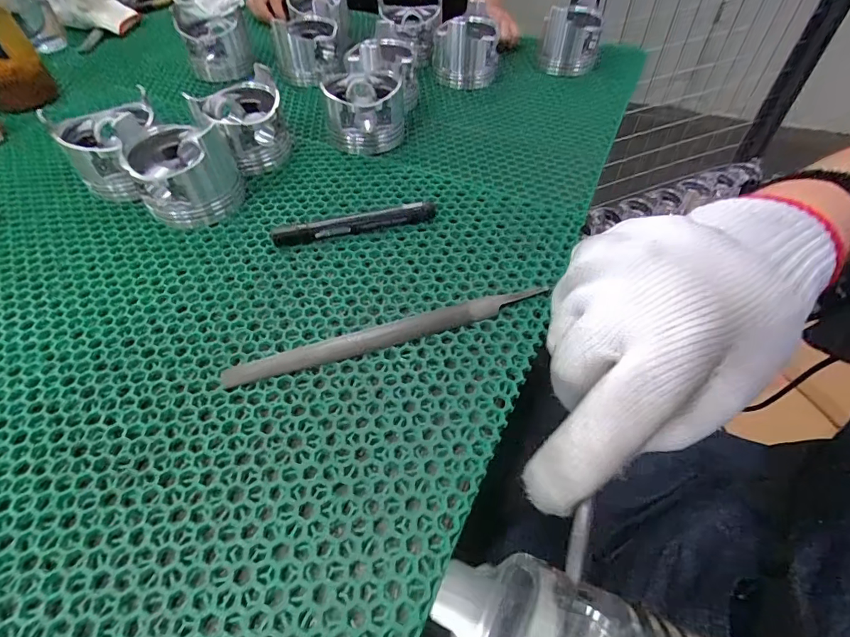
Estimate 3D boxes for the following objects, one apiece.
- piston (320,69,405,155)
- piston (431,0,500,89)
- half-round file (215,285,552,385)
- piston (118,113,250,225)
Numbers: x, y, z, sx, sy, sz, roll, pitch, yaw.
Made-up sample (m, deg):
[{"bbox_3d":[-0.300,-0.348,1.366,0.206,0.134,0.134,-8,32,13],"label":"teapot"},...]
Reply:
[{"bbox_3d":[-0.065,-0.226,0.479,0.082,0.056,0.083,-7,52,-5],"label":"piston"},{"bbox_3d":[0.053,-0.364,0.587,0.083,0.067,0.092,1,52,1],"label":"piston"},{"bbox_3d":[-0.024,0.010,0.324,0.237,0.007,0.018,-14,53,-11],"label":"half-round file"},{"bbox_3d":[-0.220,-0.140,0.405,0.087,0.071,0.084,-23,55,-17],"label":"piston"}]

